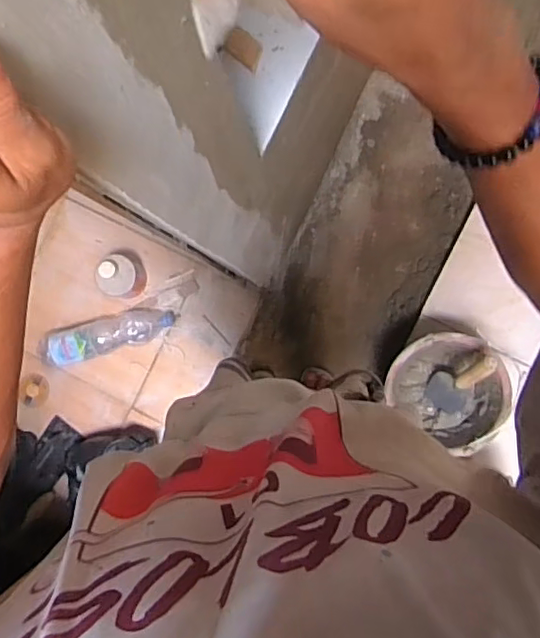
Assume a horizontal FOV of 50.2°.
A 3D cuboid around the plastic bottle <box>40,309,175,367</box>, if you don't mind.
[{"bbox_3d":[-0.409,0.043,1.440,0.327,0.091,0.091,-16,88,5],"label":"plastic bottle"}]

